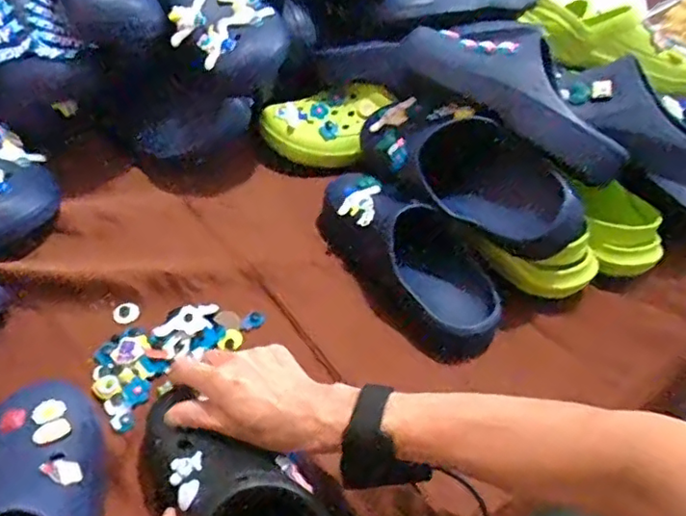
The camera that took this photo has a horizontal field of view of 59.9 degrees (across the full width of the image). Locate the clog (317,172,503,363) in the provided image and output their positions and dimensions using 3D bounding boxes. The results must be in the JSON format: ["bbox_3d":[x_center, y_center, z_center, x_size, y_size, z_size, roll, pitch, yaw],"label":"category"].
[{"bbox_3d":[0.066,-0.008,0.645,0.110,0.086,0.253,-23,51,-23],"label":"clog"}]

